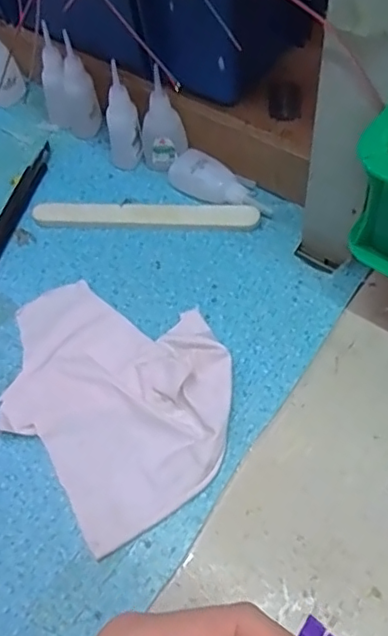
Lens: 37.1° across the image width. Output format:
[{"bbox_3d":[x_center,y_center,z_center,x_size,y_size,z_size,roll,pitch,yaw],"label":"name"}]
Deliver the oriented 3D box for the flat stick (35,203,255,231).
[{"bbox_3d":[-0.039,-0.080,0.448,0.175,0.008,0.022,3,66,8],"label":"flat stick"}]

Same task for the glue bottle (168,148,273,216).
[{"bbox_3d":[0.022,-0.104,0.452,0.085,0.026,0.033,27,65,20],"label":"glue bottle"}]

